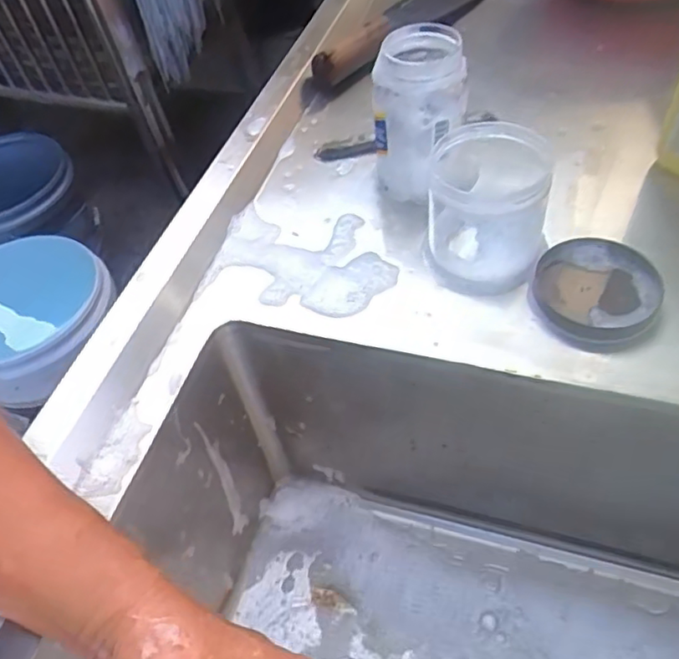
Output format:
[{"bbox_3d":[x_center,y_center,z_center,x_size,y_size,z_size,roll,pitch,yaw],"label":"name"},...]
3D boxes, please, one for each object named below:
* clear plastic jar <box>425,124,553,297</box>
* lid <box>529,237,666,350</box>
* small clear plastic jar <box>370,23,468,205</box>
[{"bbox_3d":[0.109,-0.096,0.464,0.090,0.081,0.108,7,53,14],"label":"clear plastic jar"},{"bbox_3d":[0.182,-0.027,0.439,0.084,0.019,0.086,-4,51,5],"label":"lid"},{"bbox_3d":[0.066,-0.178,0.508,0.072,0.119,0.081,1,52,10],"label":"small clear plastic jar"}]

